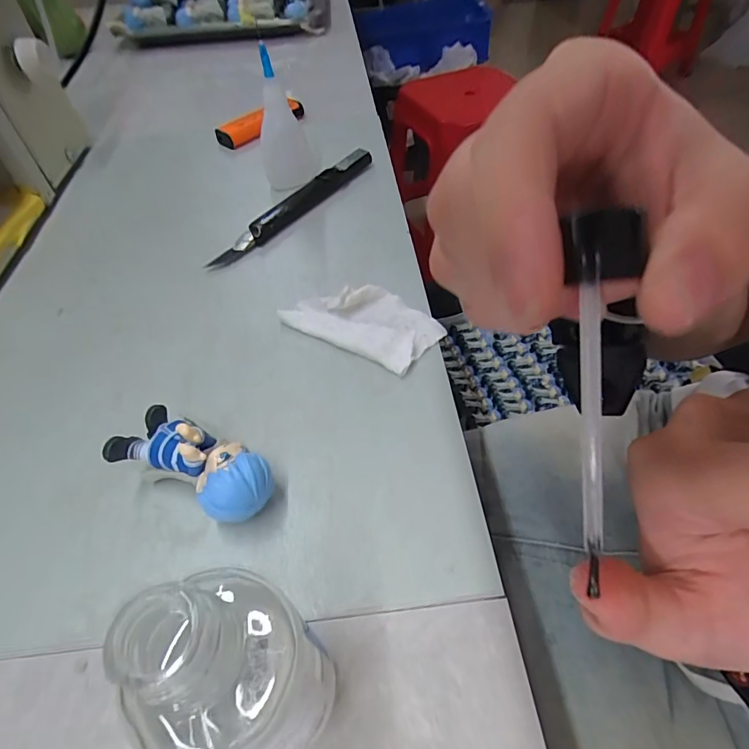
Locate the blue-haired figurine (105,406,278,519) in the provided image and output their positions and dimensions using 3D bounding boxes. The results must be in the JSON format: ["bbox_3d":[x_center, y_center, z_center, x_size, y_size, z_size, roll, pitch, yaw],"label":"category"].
[{"bbox_3d":[-0.070,0.035,0.179,0.065,0.035,0.026,21,55,18],"label":"blue-haired figurine"}]

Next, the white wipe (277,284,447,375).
[{"bbox_3d":[-0.005,-0.030,0.242,0.075,0.013,0.044,25,56,21],"label":"white wipe"}]

